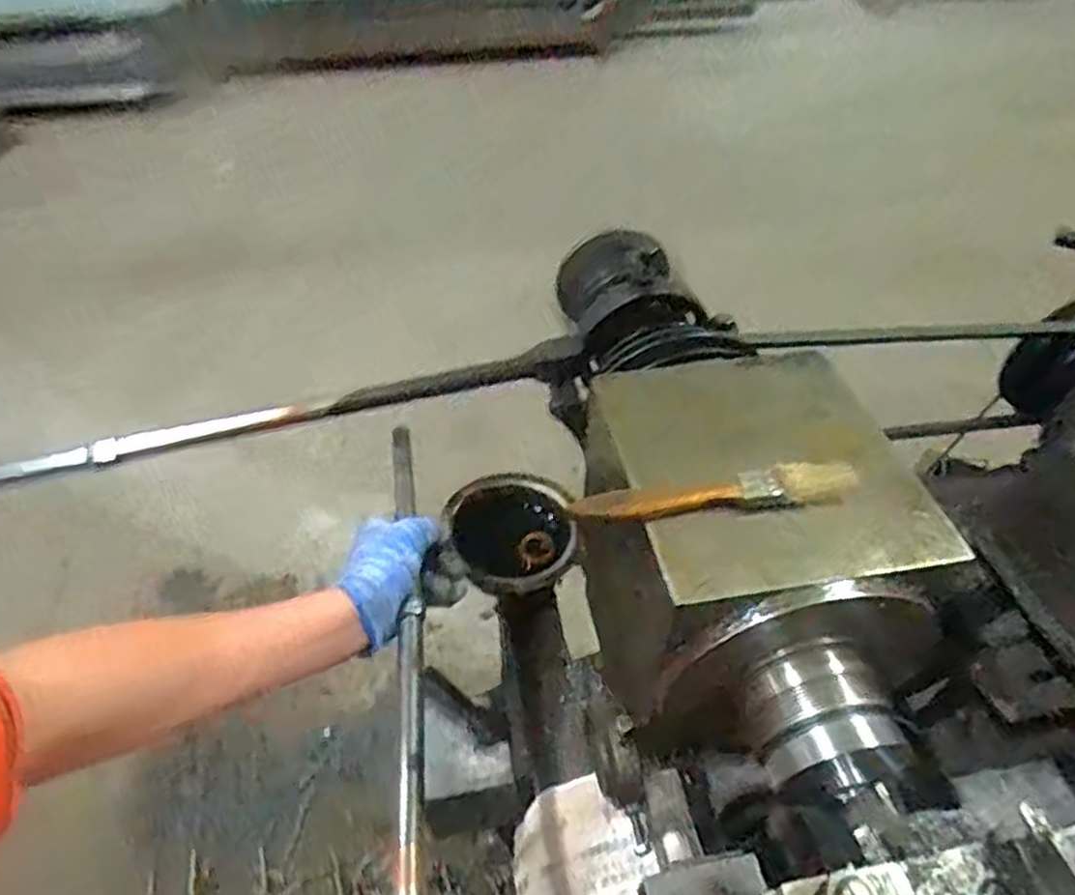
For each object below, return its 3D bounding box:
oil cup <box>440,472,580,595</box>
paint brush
[{"bbox_3d":[-0.026,0.083,0.693,0.120,0.043,0.119,1,46,-1],"label":"oil cup"},{"bbox_3d":[0.092,0.021,0.385,0.148,0.010,0.023,-4,46,-5],"label":"paint brush"}]

